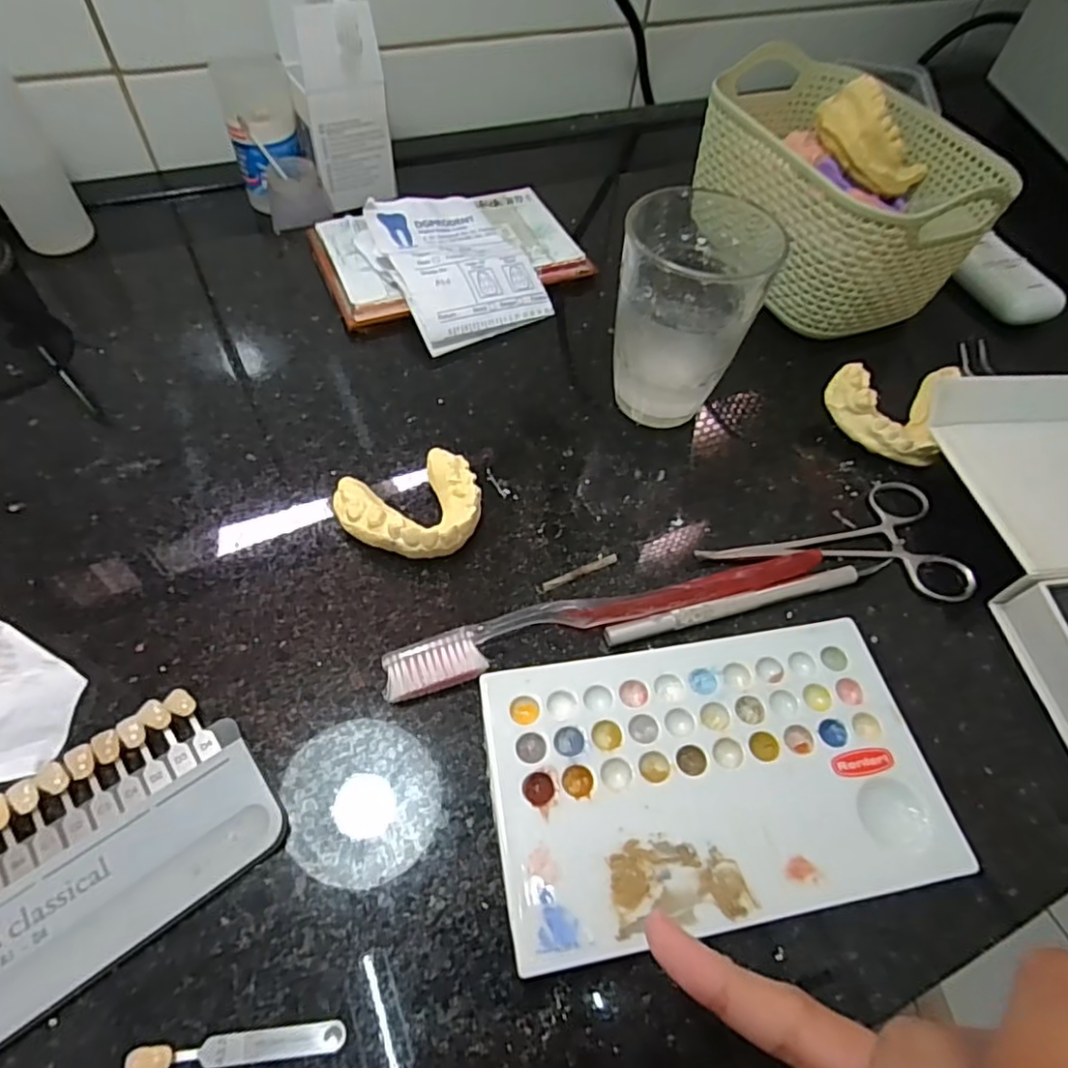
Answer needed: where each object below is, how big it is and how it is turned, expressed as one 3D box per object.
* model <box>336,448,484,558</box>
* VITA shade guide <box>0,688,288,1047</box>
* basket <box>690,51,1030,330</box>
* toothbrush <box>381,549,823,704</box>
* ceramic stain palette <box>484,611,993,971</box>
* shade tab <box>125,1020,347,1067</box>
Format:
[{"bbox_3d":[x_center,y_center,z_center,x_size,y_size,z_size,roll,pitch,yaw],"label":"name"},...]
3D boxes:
[{"bbox_3d":[-0.050,-0.011,0.274,0.060,0.019,0.051,-27,60,-20],"label":"model"},{"bbox_3d":[-0.157,0.111,0.190,0.147,0.011,0.066,-32,62,-23],"label":"VITA shade guide"},{"bbox_3d":[0.173,-0.201,0.379,0.117,0.095,0.171,-25,60,-19],"label":"basket"},{"bbox_3d":[0.033,0.030,0.259,0.188,0.010,0.024,-16,57,-14],"label":"toothbrush"},{"bbox_3d":[0.062,0.084,0.223,0.151,0.011,0.092,-8,55,-9],"label":"ceramic stain palette"},{"bbox_3d":[-0.082,0.144,0.175,0.056,0.007,0.008,-5,55,-6],"label":"shade tab"}]

